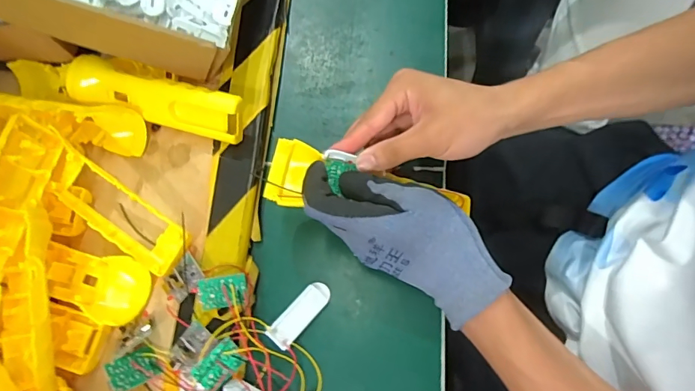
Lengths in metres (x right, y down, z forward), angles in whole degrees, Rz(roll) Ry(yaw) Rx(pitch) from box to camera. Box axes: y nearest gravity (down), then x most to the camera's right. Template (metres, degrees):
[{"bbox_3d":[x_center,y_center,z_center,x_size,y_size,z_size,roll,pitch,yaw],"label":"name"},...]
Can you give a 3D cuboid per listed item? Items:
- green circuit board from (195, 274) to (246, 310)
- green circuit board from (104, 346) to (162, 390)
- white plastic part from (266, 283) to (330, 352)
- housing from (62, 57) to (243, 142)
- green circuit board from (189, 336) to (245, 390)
[{"bbox_3d":[-0.098,0.076,0.342,0.036,0.010,0.024,-9,71,3],"label":"green circuit board"},{"bbox_3d":[-0.162,0.131,0.329,0.035,0.004,0.026,-19,63,-38],"label":"green circuit board"},{"bbox_3d":[-0.038,0.094,0.346,0.021,0.007,0.057,40,80,17],"label":"white plastic part"},{"bbox_3d":[-0.175,-0.087,0.392,0.174,0.038,0.039,15,75,9],"label":"housing"},{"bbox_3d":[-0.096,0.126,0.323,0.036,0.006,0.024,-39,95,-25],"label":"green circuit board"}]

